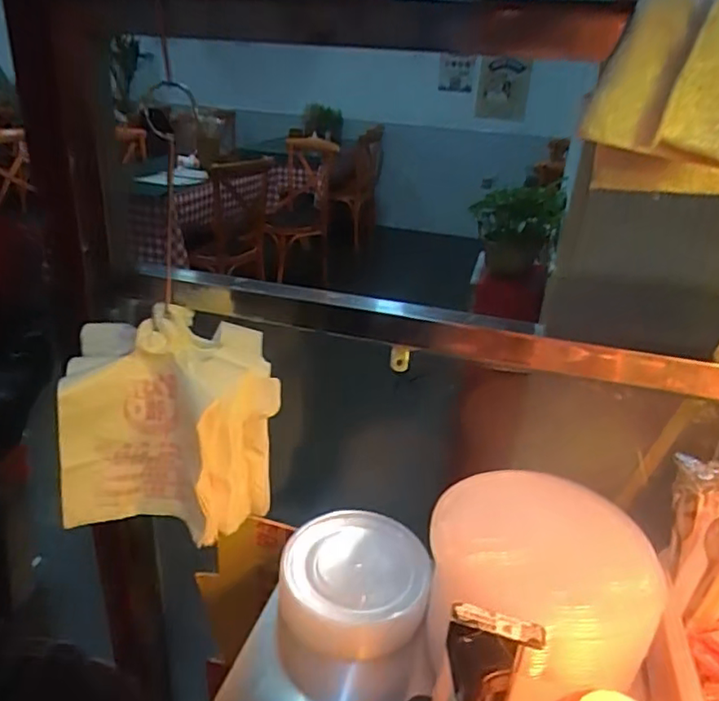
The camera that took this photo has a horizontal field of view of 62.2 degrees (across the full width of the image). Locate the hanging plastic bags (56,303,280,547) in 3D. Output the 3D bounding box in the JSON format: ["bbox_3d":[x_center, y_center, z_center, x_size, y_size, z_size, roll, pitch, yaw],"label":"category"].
[{"bbox_3d":[-0.223,0.089,0.716,0.242,0.227,0.142,5,26,3],"label":"hanging plastic bags"}]

